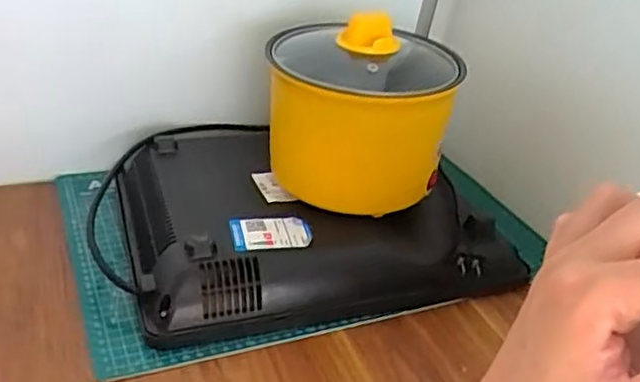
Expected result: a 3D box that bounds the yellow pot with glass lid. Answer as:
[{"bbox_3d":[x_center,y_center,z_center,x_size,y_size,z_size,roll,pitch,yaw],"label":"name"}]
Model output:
[{"bbox_3d":[0.035,-0.080,0.613,0.166,0.156,0.170,5,30,-4],"label":"yellow pot with glass lid"}]

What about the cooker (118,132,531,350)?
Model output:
[{"bbox_3d":[-0.019,0.029,0.619,0.322,0.070,0.228,-4,32,-19],"label":"cooker"}]

